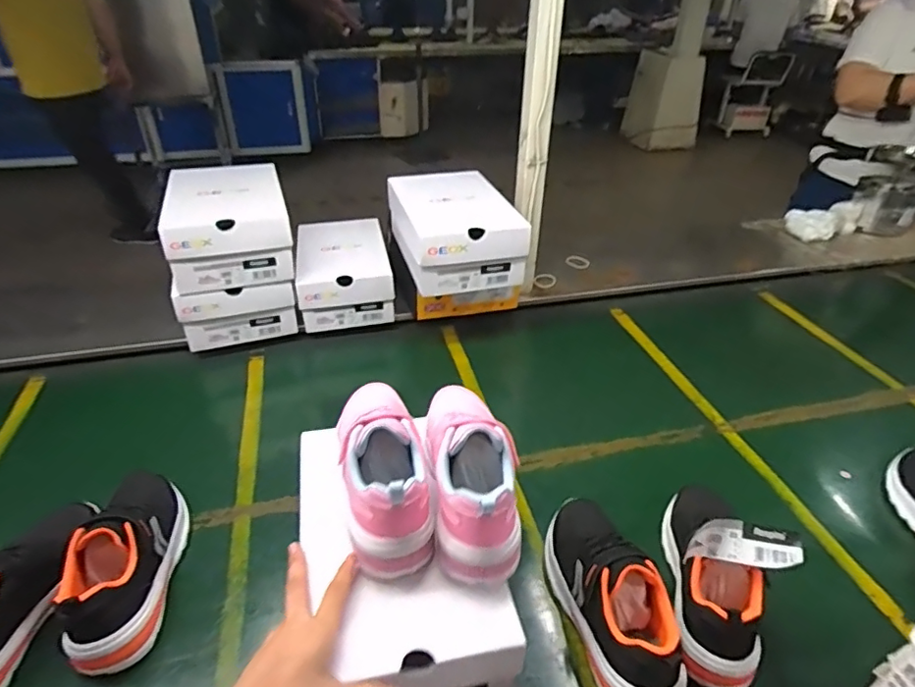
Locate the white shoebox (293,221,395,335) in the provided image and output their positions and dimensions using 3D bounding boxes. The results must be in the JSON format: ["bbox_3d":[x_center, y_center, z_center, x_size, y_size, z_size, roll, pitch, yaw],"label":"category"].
[{"bbox_3d":[-0.221,-0.144,1.071,0.167,0.114,0.247,-7,35,-11],"label":"white shoebox"}]

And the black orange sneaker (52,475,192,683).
[{"bbox_3d":[-0.363,0.224,0.614,0.084,0.109,0.229,-7,35,-11],"label":"black orange sneaker"}]

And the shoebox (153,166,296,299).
[{"bbox_3d":[-0.400,-0.206,0.956,0.185,0.118,0.262,-13,37,-19],"label":"shoebox"}]

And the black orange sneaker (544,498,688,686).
[{"bbox_3d":[0.154,0.253,0.572,0.081,0.100,0.215,-5,35,-8],"label":"black orange sneaker"}]

